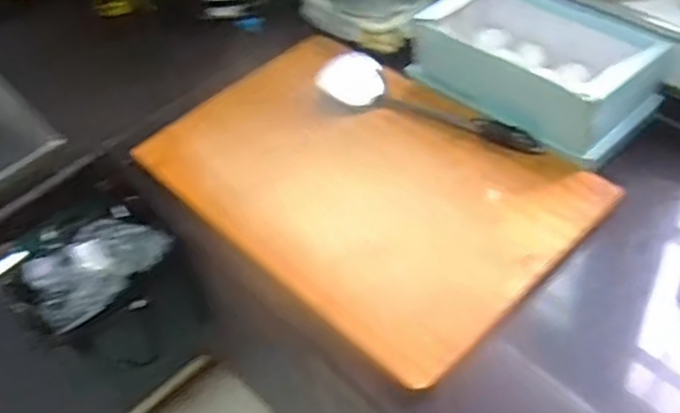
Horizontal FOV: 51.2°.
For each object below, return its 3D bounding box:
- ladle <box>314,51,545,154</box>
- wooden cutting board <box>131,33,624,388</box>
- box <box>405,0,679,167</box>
[{"bbox_3d":[0.120,-0.139,0.954,0.321,0.038,0.085,25,54,25],"label":"ladle"},{"bbox_3d":[0.018,-0.044,0.918,0.537,0.027,0.339,35,69,31],"label":"wooden cutting board"},{"bbox_3d":[0.243,-0.202,0.959,0.172,0.097,0.337,-35,54,-24],"label":"box"}]

